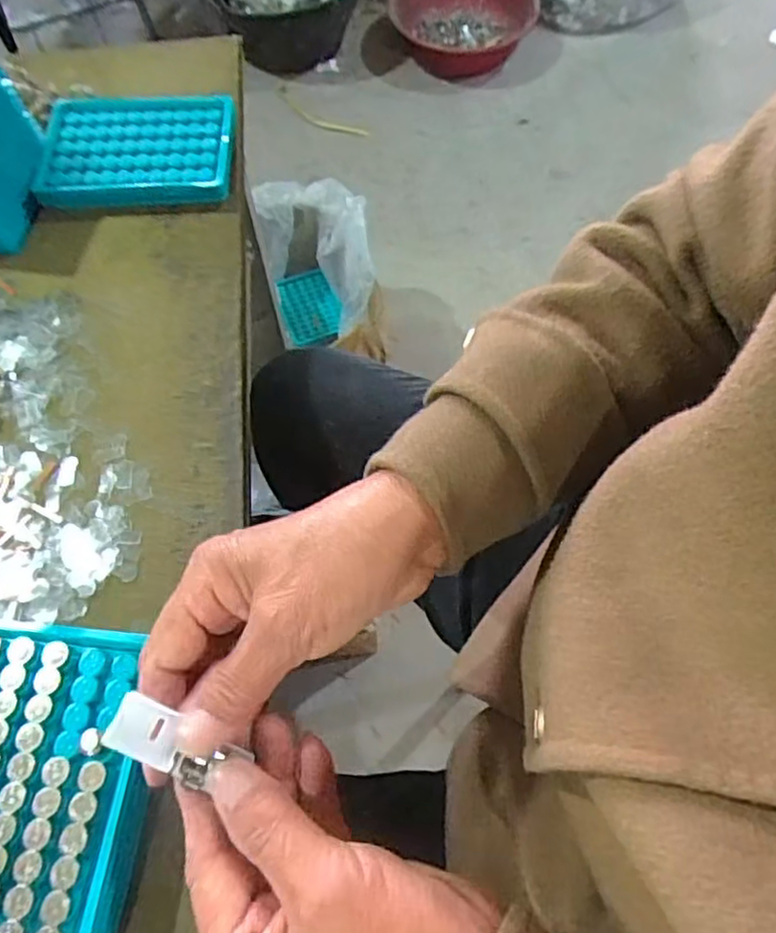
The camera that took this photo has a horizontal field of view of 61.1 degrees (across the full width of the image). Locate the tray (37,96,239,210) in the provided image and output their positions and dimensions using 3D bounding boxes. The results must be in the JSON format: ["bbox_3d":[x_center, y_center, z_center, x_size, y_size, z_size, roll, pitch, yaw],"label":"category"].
[{"bbox_3d":[-0.180,-0.228,0.477,0.132,0.026,0.095,-4,63,-2],"label":"tray"}]

